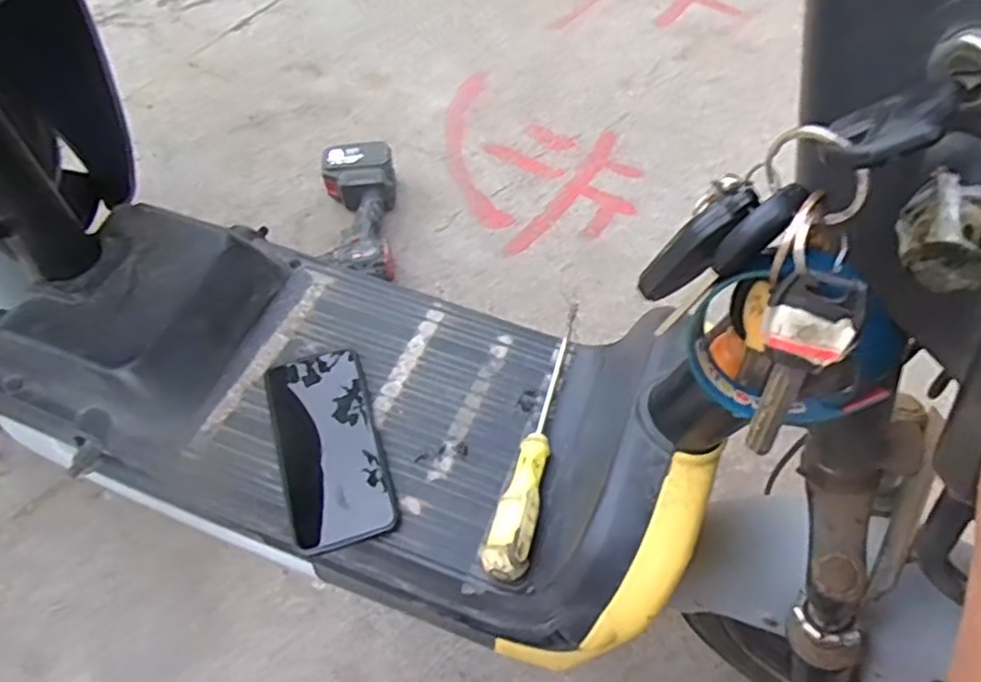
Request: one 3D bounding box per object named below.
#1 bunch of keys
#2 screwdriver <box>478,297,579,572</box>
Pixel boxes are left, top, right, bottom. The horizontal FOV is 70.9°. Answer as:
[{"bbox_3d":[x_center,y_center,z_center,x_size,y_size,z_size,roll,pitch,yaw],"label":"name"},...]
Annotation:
[{"bbox_3d":[0.076,-0.037,0.195,0.023,0.100,0.032,28,57,-17],"label":"bunch of keys"},{"bbox_3d":[0.039,0.062,0.548,0.035,0.035,0.256,13,59,8],"label":"screwdriver"}]

